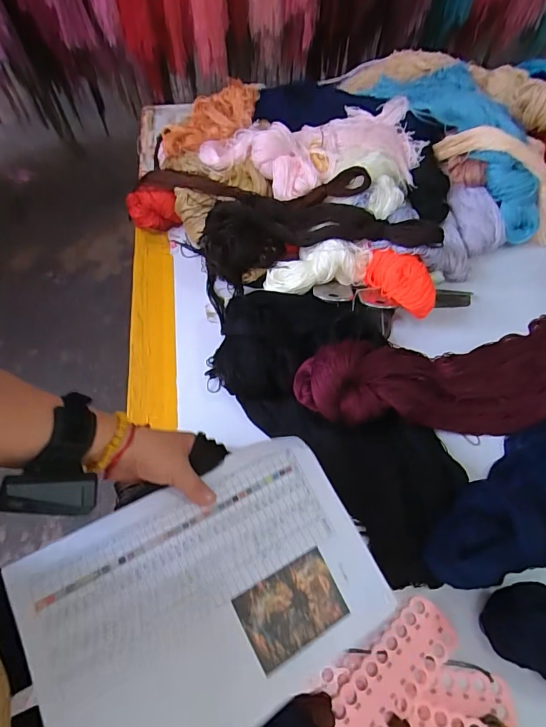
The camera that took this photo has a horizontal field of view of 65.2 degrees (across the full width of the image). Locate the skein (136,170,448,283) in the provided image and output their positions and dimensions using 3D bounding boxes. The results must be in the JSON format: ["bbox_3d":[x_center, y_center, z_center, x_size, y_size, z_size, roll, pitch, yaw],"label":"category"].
[{"bbox_3d":[0.008,-0.199,0.615,0.434,0.080,0.150,9,64,4],"label":"skein"}]

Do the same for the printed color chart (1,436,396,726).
[{"bbox_3d":[-0.053,0.208,0.383,0.284,0.063,0.212,-28,67,-13],"label":"printed color chart"}]

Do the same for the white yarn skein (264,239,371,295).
[{"bbox_3d":[0.061,-0.138,0.601,0.148,0.044,0.059,-13,64,-6],"label":"white yarn skein"}]

